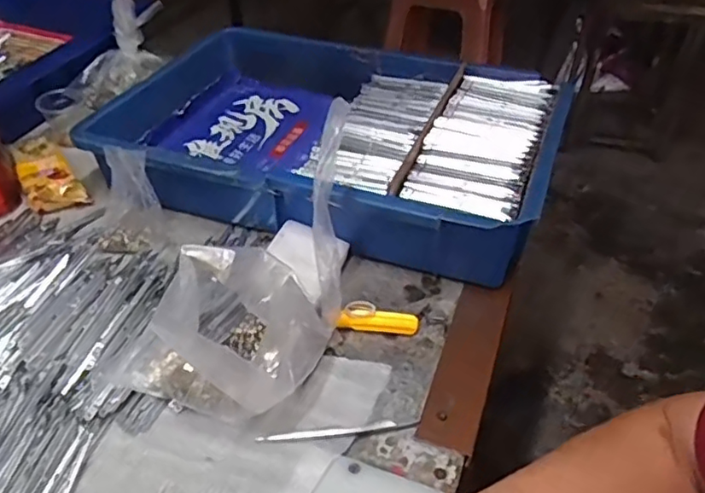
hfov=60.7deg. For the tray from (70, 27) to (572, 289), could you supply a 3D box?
[{"bbox_3d":[-0.021,-0.117,0.624,0.421,0.078,0.289,16,42,16],"label":"tray"}]

